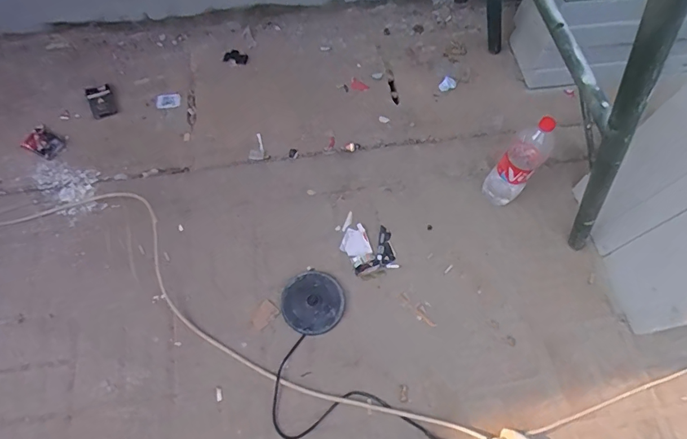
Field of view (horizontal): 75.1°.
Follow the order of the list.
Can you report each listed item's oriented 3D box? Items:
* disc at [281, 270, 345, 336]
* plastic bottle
[{"bbox_3d":[-0.073,0.199,1.080,0.149,0.020,0.147,0,66,-1],"label":"disc"},{"bbox_3d":[0.419,-0.139,1.058,0.084,0.310,0.097,34,70,13],"label":"plastic bottle"}]

